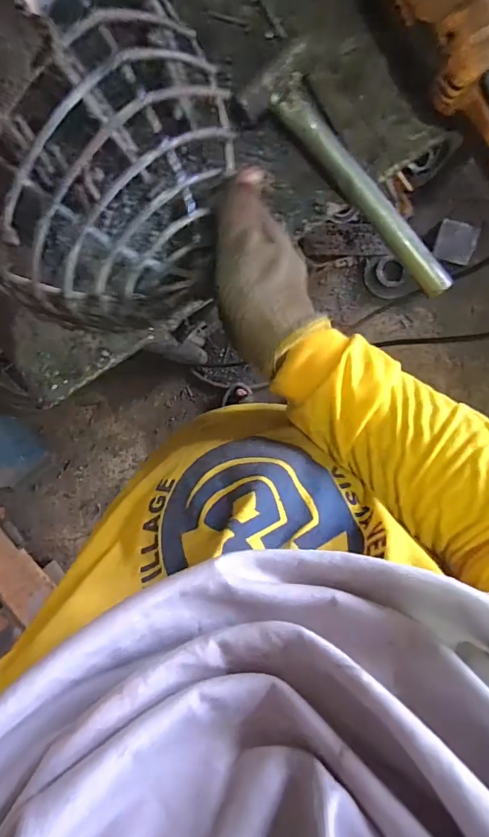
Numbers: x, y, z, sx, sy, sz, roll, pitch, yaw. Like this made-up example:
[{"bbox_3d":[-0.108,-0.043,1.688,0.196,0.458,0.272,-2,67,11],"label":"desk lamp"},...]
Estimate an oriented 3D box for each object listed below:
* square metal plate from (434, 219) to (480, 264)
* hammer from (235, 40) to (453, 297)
[{"bbox_3d":[0.562,-0.468,1.157,0.106,0.015,0.100,12,97,-6],"label":"square metal plate"},{"bbox_3d":[0.100,-0.210,0.376,0.238,0.025,0.063,44,96,-5],"label":"hammer"}]

